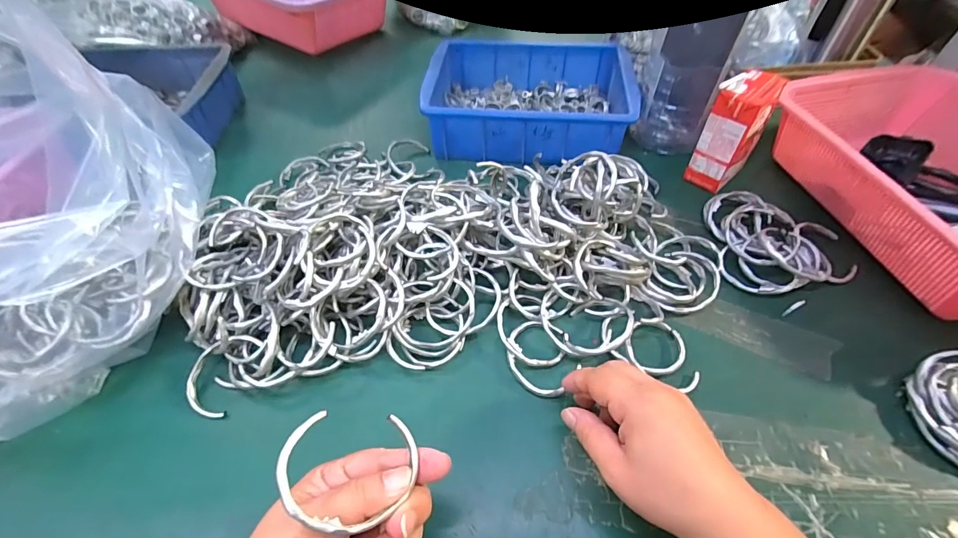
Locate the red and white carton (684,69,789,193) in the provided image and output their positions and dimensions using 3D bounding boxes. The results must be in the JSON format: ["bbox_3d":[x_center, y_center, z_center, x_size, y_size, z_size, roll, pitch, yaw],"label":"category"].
[{"bbox_3d":[0.267,-0.143,0.450,0.063,0.115,0.045,-32,57,-22],"label":"red and white carton"}]

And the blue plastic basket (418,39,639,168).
[{"bbox_3d":[0.061,-0.212,0.537,0.235,0.074,0.170,4,51,4],"label":"blue plastic basket"}]

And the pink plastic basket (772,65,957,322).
[{"bbox_3d":[0.443,-0.078,0.408,0.196,0.097,0.295,-8,52,-5],"label":"pink plastic basket"}]

